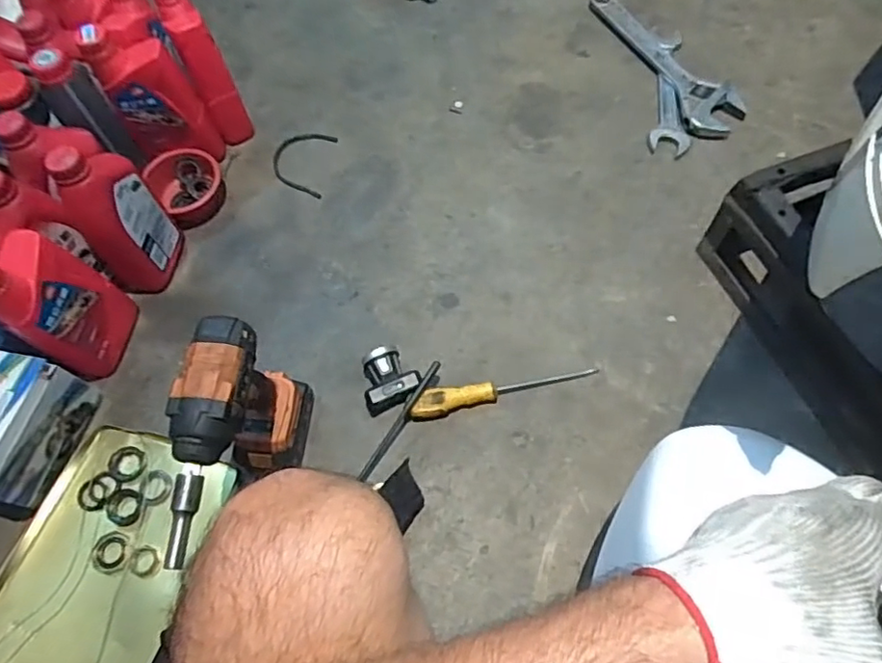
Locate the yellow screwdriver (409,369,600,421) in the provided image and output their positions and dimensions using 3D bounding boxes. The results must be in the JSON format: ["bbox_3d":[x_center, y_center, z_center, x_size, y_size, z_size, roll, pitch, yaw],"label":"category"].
[{"bbox_3d":[0.081,0.076,0.756,0.238,0.027,0.029,-10,64,-5],"label":"yellow screwdriver"}]

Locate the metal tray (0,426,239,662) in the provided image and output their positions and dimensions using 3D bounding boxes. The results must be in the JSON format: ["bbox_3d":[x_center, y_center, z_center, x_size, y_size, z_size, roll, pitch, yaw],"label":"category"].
[{"bbox_3d":[-0.397,0.275,0.691,0.199,0.029,0.303,20,67,1],"label":"metal tray"}]

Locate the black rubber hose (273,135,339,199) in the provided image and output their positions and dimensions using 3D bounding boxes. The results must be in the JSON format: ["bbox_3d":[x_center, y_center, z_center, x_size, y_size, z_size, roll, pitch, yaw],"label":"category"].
[{"bbox_3d":[-0.226,-0.272,0.956,0.097,0.009,0.125,9,64,5],"label":"black rubber hose"}]

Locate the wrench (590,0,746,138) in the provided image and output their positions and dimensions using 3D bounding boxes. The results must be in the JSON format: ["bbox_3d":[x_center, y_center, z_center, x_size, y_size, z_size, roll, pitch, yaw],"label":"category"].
[{"bbox_3d":[0.380,-0.472,1.010,0.095,0.032,0.367,-21,65,-6],"label":"wrench"}]

